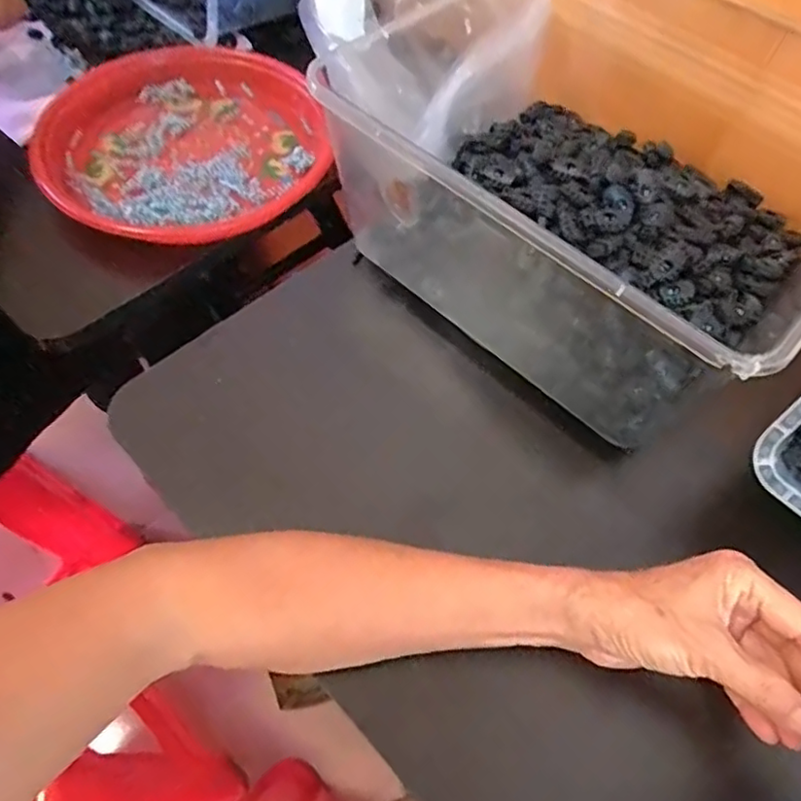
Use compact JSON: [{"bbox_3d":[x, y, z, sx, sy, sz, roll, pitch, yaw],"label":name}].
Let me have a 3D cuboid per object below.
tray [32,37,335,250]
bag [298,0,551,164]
[{"bbox_3d":[-0.185,-0.223,0.523,0.240,0.034,0.249,-27,64,-18],"label":"tray"},{"bbox_3d":[0.016,-0.315,0.540,0.160,0.121,0.217,-27,64,-18],"label":"bag"}]

